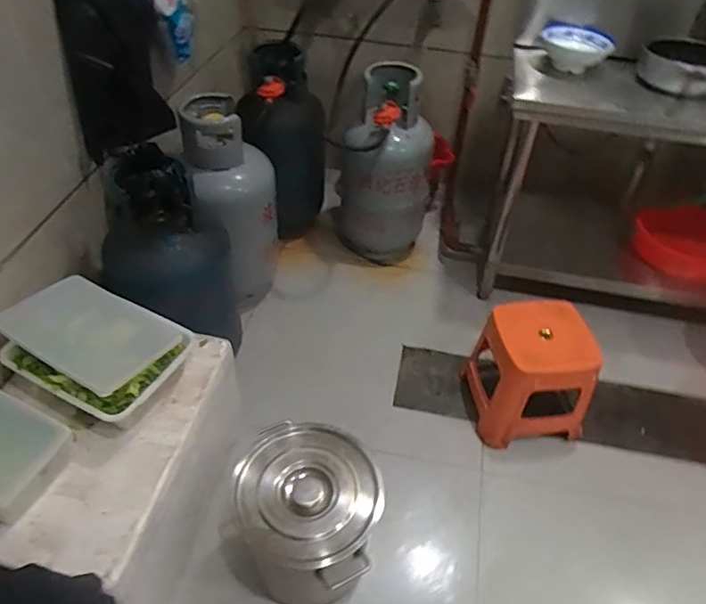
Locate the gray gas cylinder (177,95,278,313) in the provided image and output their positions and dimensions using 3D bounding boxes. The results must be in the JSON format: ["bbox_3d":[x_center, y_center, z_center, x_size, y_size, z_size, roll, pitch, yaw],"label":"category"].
[{"bbox_3d":[-0.340,-0.287,1.737,0.296,0.621,0.273,-14,47,-17],"label":"gray gas cylinder"}]

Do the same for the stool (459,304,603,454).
[{"bbox_3d":[0.477,0.183,1.530,0.294,0.309,0.282,-2,45,-6],"label":"stool"}]

